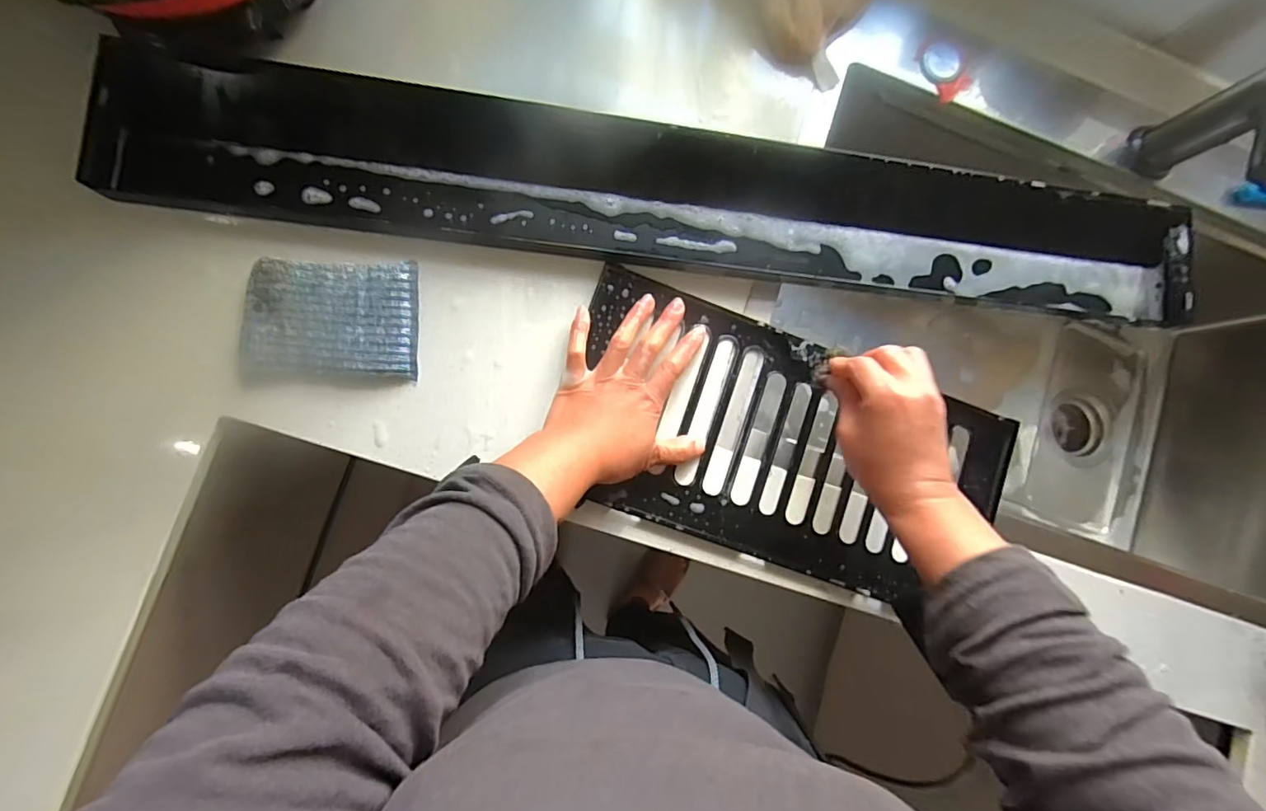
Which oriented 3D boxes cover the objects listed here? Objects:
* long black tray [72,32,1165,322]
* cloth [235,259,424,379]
[{"bbox_3d":[0.058,-0.170,0.441,0.882,0.032,0.116,4,86,-6],"label":"long black tray"},{"bbox_3d":[-0.228,-0.065,0.407,0.124,0.018,0.087,1,87,-7],"label":"cloth"}]

